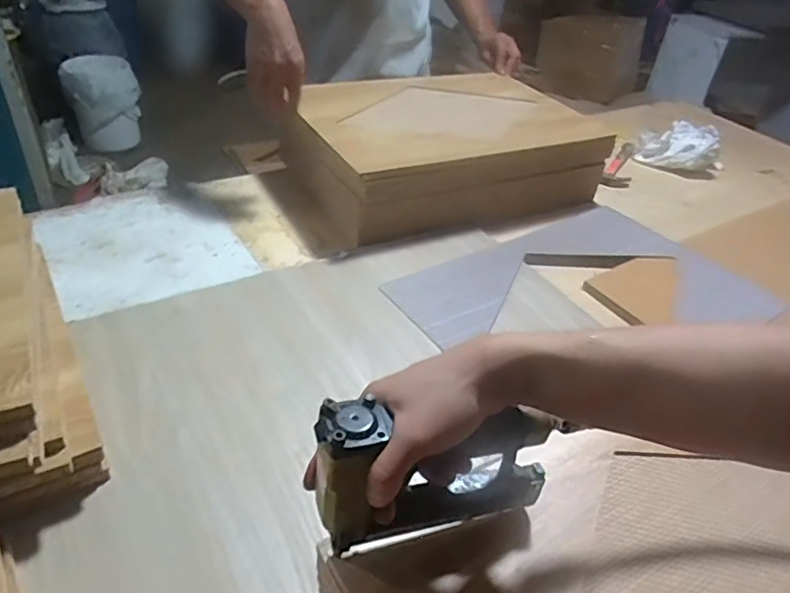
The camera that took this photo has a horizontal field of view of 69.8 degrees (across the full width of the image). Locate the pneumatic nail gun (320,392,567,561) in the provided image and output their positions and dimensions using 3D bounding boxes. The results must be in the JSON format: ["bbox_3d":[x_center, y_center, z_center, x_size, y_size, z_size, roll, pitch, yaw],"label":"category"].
[{"bbox_3d":[0.032,0.126,0.421,0.184,0.143,0.047,-11,42,-21],"label":"pneumatic nail gun"}]

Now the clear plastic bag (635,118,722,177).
[{"bbox_3d":[0.770,-0.395,1.508,0.261,0.086,0.189,-24,50,-34],"label":"clear plastic bag"}]

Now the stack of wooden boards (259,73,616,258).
[{"bbox_3d":[0.082,-0.318,1.176,0.620,0.178,0.443,-14,44,-25],"label":"stack of wooden boards"}]

